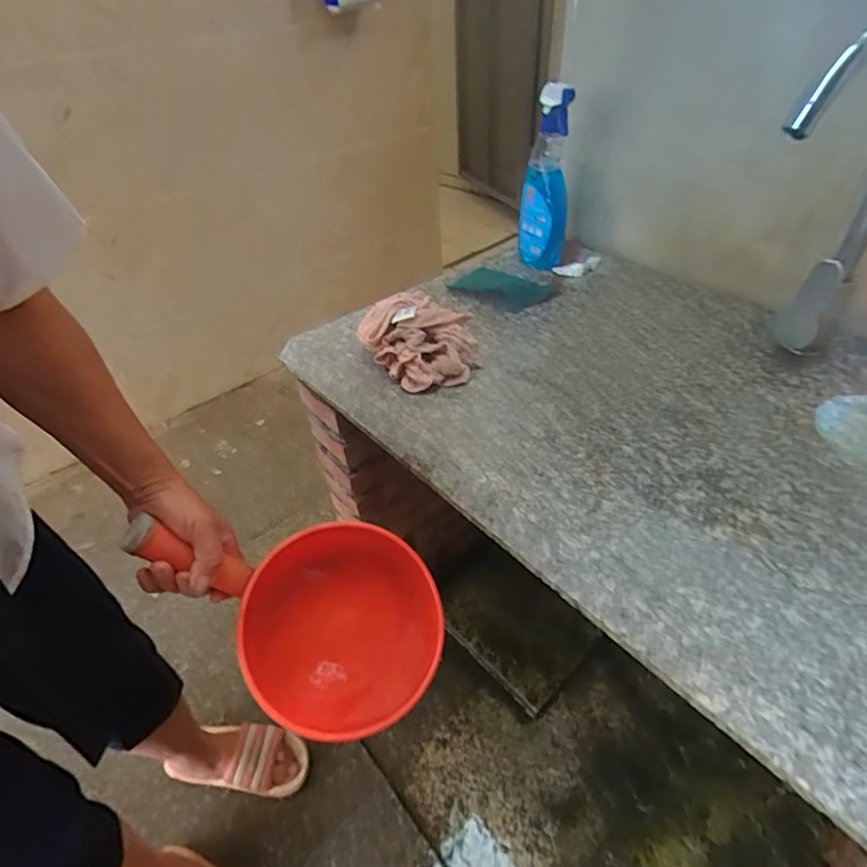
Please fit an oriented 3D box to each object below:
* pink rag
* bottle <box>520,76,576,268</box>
[{"bbox_3d":[-0.012,-0.111,0.605,0.124,0.074,0.103,33,52,31],"label":"pink rag"},{"bbox_3d":[0.170,-0.372,0.766,0.070,0.243,0.057,8,43,10],"label":"bottle"}]

